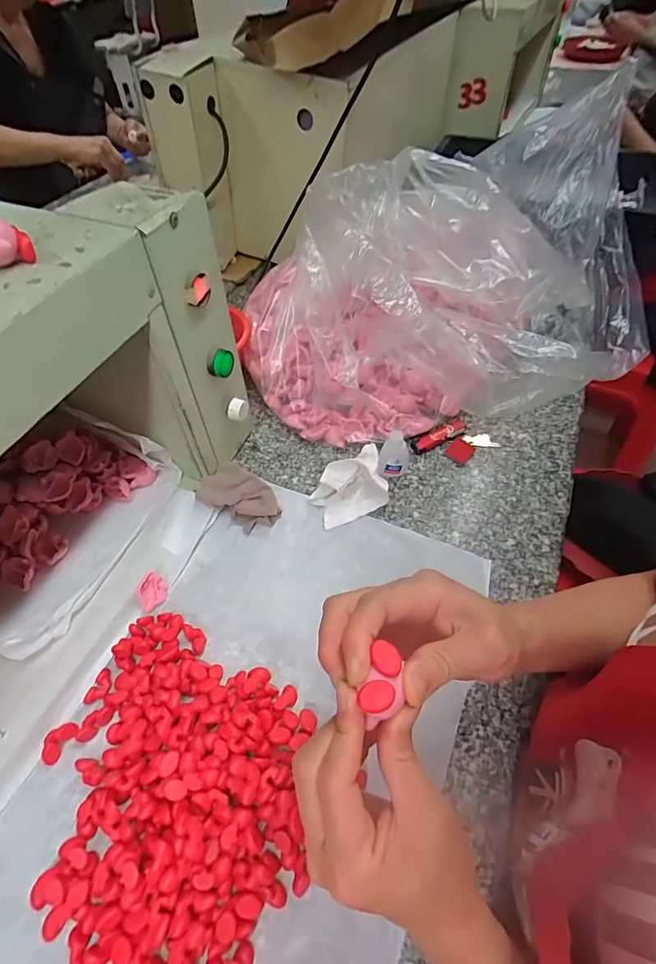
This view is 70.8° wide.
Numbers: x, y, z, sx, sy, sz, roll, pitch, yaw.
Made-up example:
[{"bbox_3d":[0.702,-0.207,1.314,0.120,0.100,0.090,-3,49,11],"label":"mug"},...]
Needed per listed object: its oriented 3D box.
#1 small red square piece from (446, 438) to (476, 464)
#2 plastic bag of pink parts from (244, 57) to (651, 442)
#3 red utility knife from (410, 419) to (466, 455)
[{"bbox_3d":[0.165,-0.039,0.571,0.028,0.006,0.031,34,60,23],"label":"small red square piece"},{"bbox_3d":[0.177,-0.260,0.595,0.552,0.244,0.335,-17,54,-13],"label":"plastic bag of pink parts"},{"bbox_3d":[0.141,-0.060,0.584,0.080,0.013,0.023,-24,56,-17],"label":"red utility knife"}]

